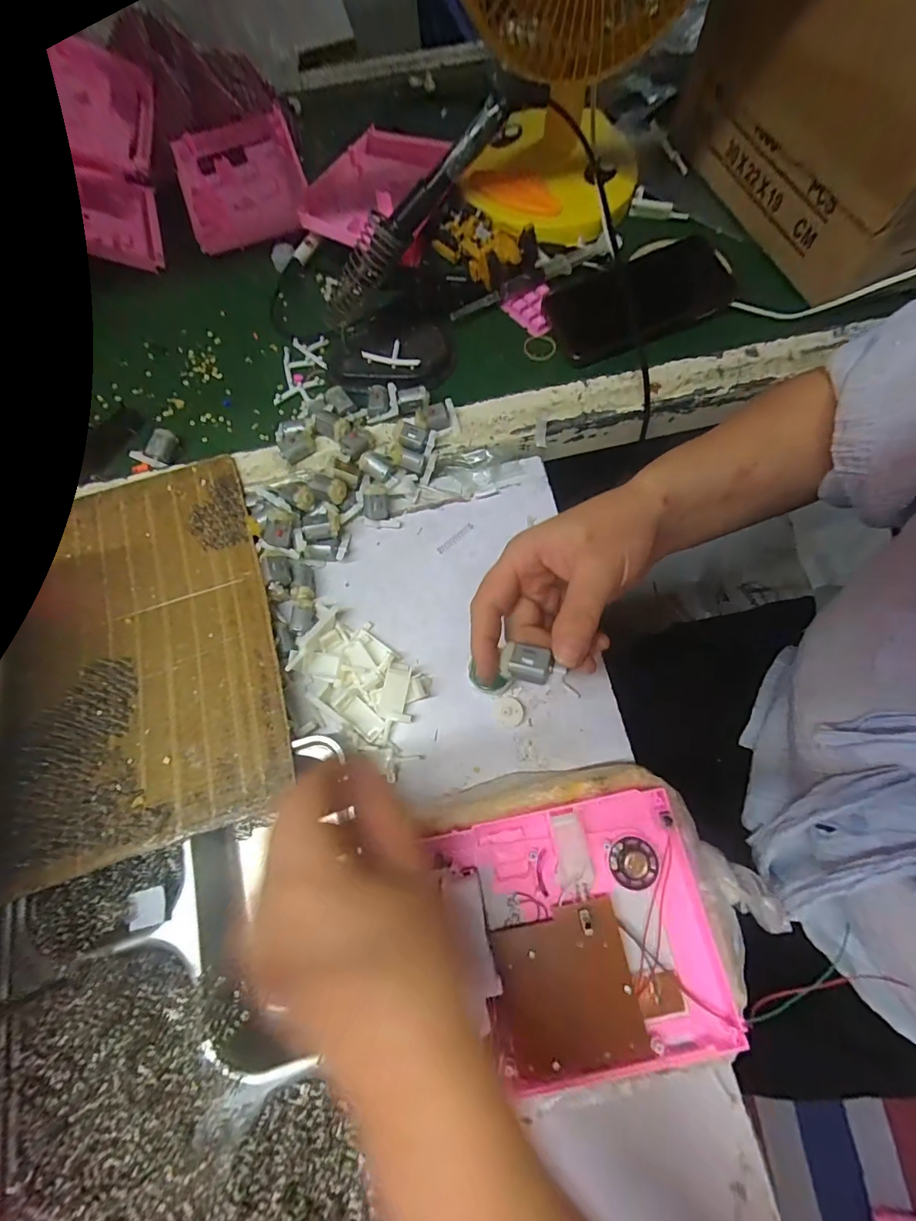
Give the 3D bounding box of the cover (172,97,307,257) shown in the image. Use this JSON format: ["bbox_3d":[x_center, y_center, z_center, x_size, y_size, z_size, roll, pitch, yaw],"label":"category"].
[{"bbox_3d":[-0.235,-0.467,0.503,0.127,0.047,0.149,-17,72,-3],"label":"cover"}]

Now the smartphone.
[{"bbox_3d":[0.175,-0.302,0.442,0.180,0.014,0.087,-24,86,-5],"label":"smartphone"}]

